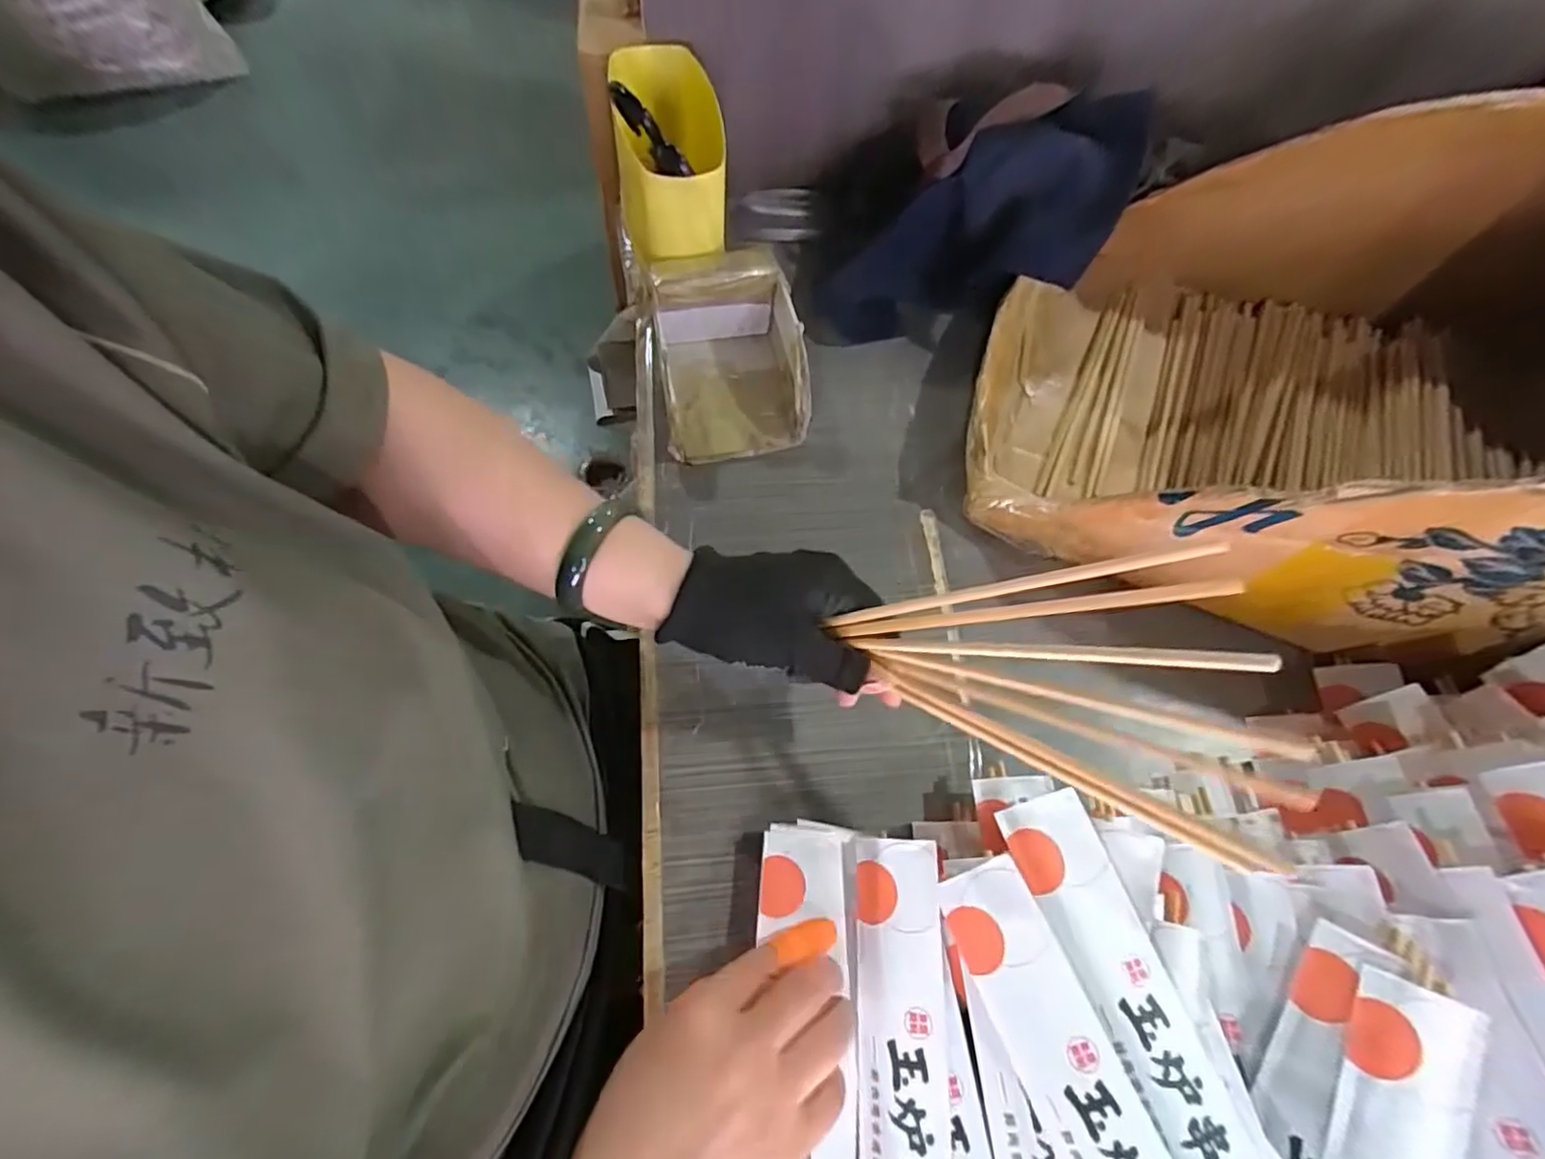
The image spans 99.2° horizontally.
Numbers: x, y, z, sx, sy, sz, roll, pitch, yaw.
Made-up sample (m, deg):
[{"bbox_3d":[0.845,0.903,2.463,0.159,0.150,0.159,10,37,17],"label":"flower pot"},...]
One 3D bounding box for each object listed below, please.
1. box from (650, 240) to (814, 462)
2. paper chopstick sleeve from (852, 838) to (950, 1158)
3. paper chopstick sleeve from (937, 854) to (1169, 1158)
[{"bbox_3d":[-0.031,-0.166,0.491,0.106,0.067,0.142,-7,66,-7],"label":"box"},{"bbox_3d":[0.060,0.271,0.308,0.044,0.004,0.273,-5,70,21],"label":"paper chopstick sleeve"},{"bbox_3d":[0.152,0.266,0.274,0.046,0.006,0.278,-29,64,10],"label":"paper chopstick sleeve"}]

